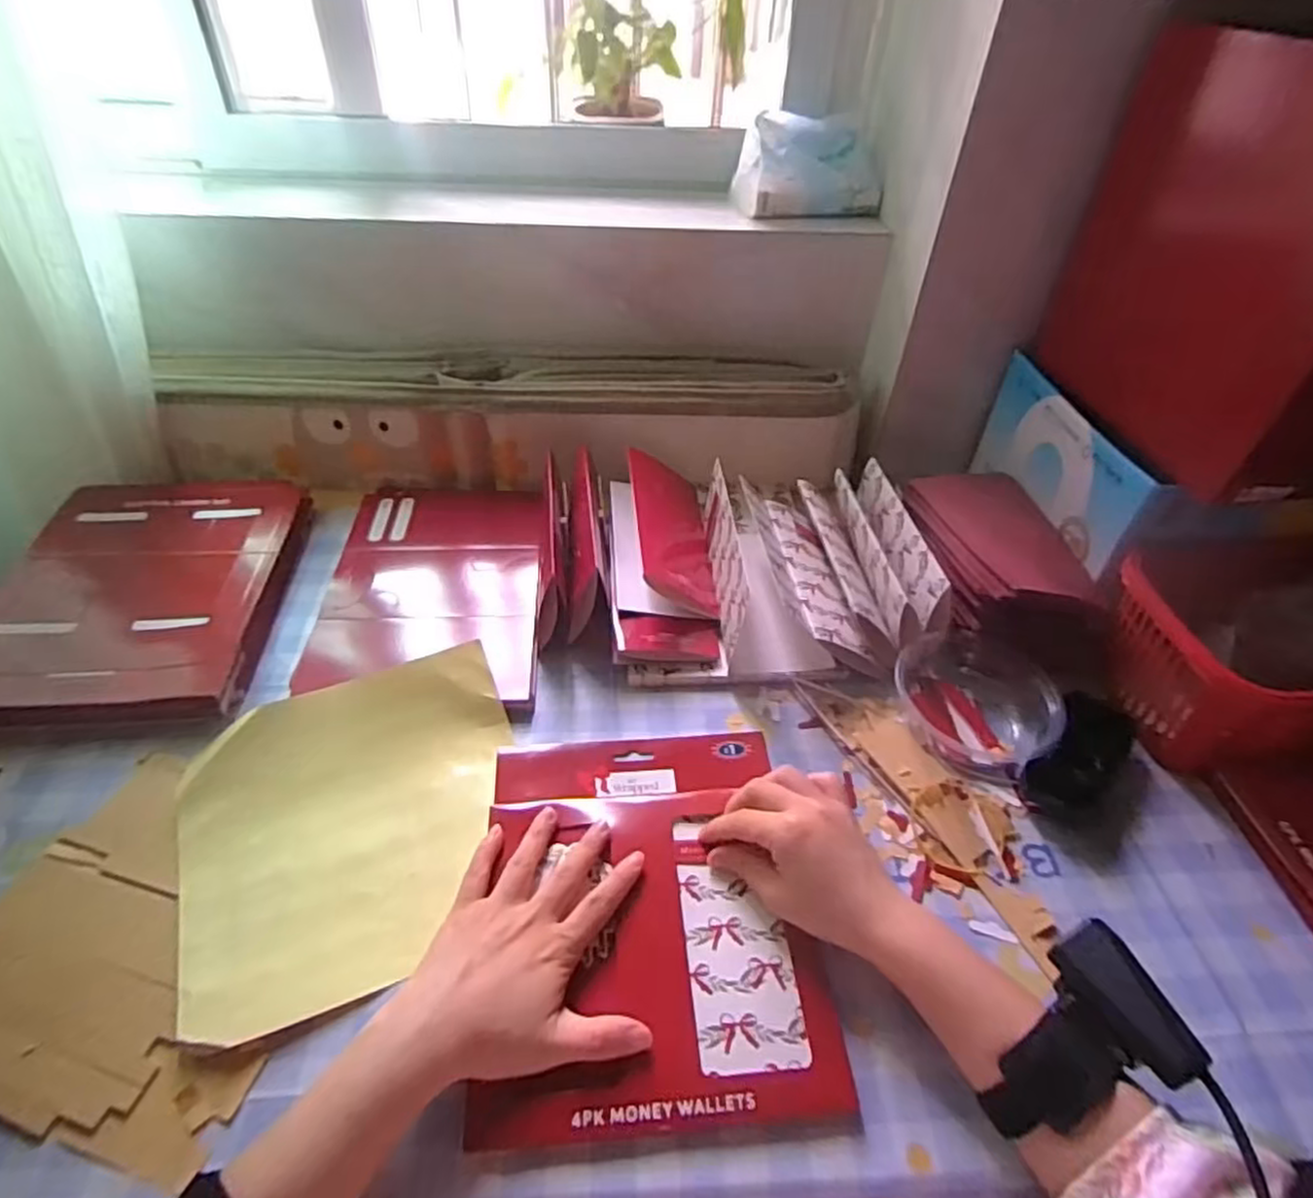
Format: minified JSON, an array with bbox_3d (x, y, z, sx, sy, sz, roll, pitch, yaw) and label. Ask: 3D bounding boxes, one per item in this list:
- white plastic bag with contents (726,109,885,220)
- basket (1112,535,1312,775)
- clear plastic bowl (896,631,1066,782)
[{"bbox_3d":[0.151,-0.423,0.711,0.137,0.074,0.057,-6,45,-9],"label":"white plastic bag with contents"},{"bbox_3d":[0.455,0.029,0.535,0.224,0.116,0.162,-8,45,-11],"label":"basket"},{"bbox_3d":[0.234,0.077,0.538,0.113,0.043,0.101,21,47,17],"label":"clear plastic bowl"}]

